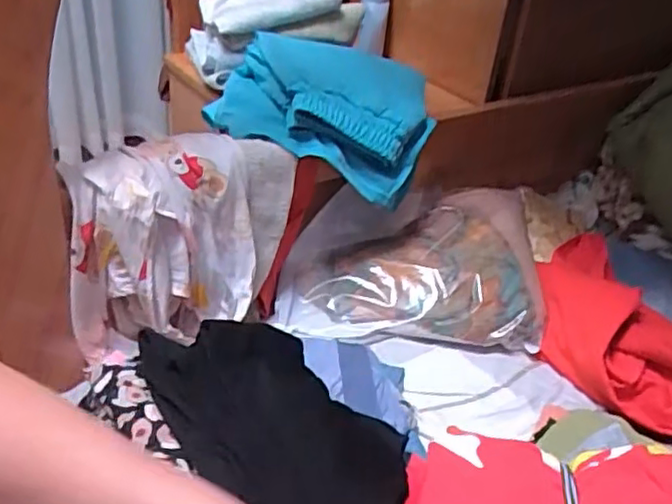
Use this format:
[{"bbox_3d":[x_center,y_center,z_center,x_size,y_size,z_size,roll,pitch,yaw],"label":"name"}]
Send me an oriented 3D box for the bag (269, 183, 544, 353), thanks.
[{"bbox_3d":[0.104,0.005,0.909,0.358,0.124,0.239,4,34,-4],"label":"bag"}]

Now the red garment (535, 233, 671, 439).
[{"bbox_3d":[0.340,0.093,0.848,0.140,0.106,0.336,0,35,-10],"label":"red garment"}]

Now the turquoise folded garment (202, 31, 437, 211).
[{"bbox_3d":[-0.025,-0.182,0.857,0.284,0.126,0.213,4,34,-4],"label":"turquoise folded garment"}]

